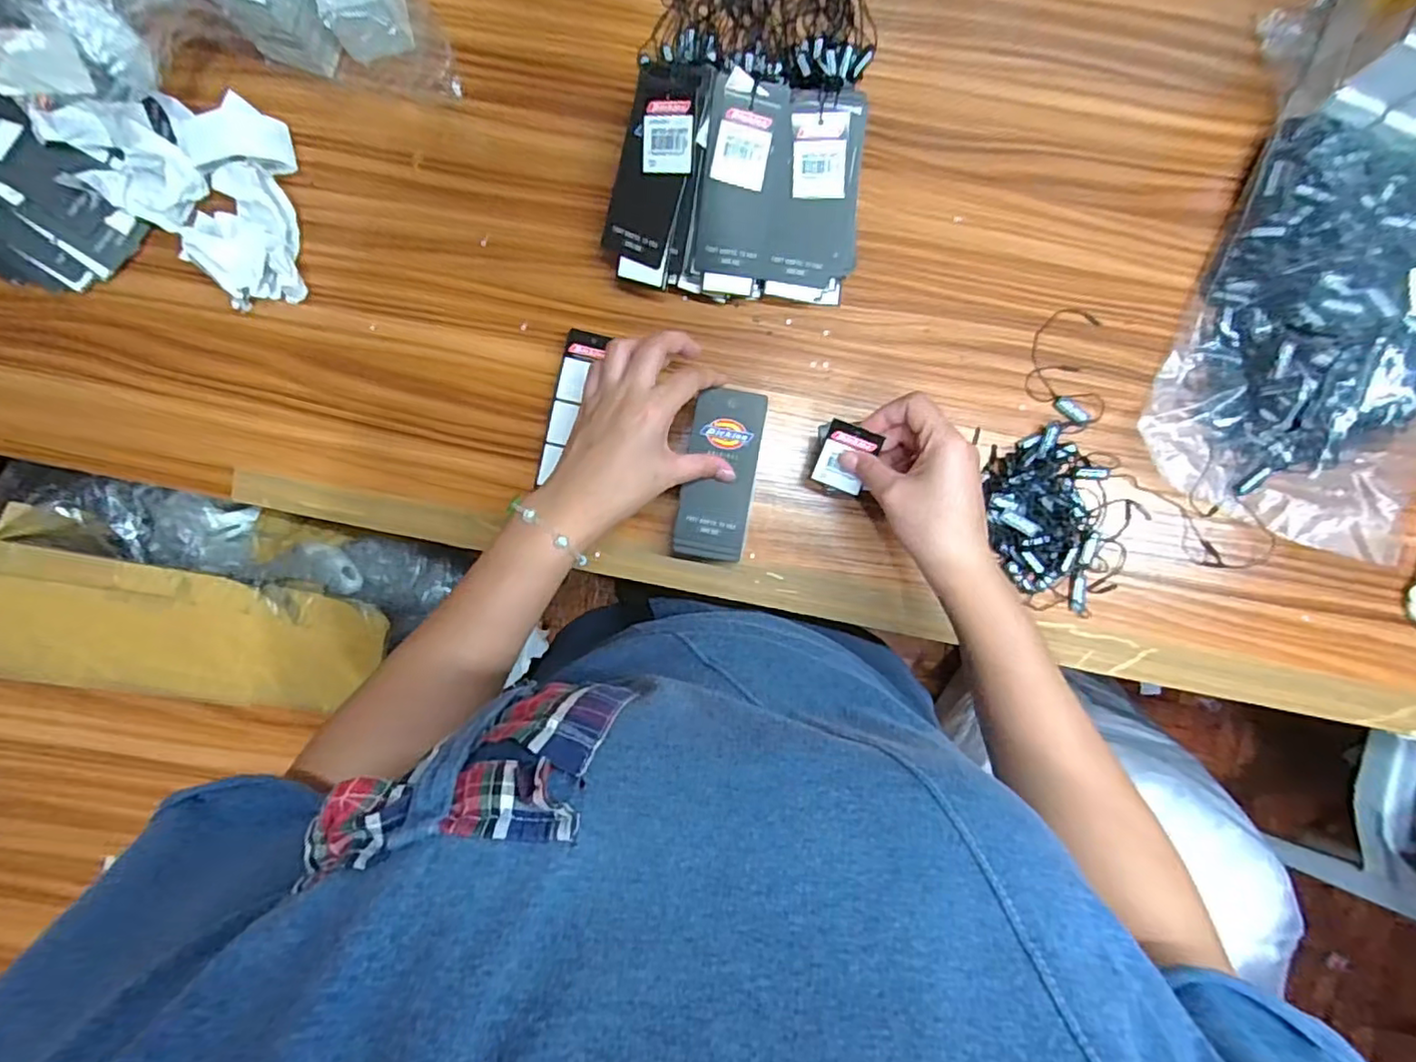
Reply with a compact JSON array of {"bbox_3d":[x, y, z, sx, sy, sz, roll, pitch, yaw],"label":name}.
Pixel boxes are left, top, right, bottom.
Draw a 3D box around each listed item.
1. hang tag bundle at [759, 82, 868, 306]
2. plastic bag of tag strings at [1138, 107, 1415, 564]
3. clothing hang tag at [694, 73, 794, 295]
[{"bbox_3d":[0.075,-0.230,0.442,0.062,0.019,0.130,5,115,1],"label":"hang tag bundle"},{"bbox_3d":[0.436,-0.132,0.443,0.176,0.064,0.264,23,91,0],"label":"plastic bag of tag strings"},{"bbox_3d":[0.021,-0.230,0.432,0.052,0.009,0.131,3,116,-10],"label":"clothing hang tag"}]

